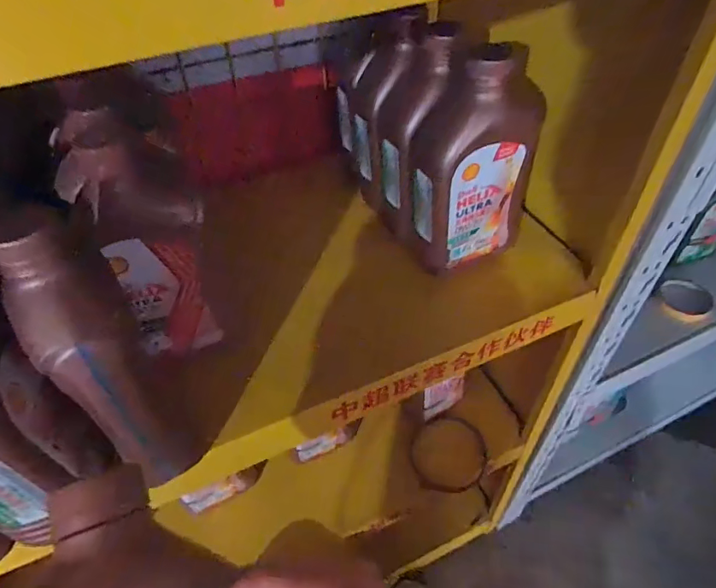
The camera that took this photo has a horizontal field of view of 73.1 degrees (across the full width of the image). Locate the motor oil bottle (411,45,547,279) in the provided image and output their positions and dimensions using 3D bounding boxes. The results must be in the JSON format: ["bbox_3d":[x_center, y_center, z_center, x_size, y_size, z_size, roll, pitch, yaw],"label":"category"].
[{"bbox_3d":[0.109,-0.119,0.467,0.114,0.203,0.059,-12,47,-8],"label":"motor oil bottle"}]

